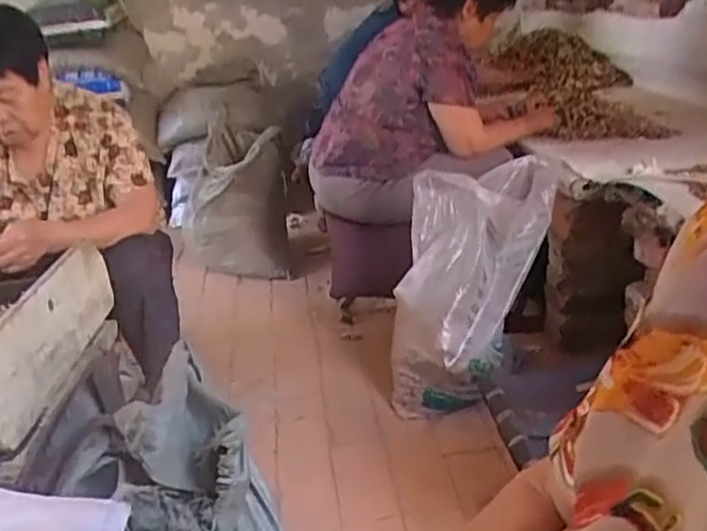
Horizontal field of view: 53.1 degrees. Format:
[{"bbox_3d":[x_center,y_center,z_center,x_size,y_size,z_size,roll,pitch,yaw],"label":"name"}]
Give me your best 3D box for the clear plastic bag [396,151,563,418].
[{"bbox_3d":[0.243,0.038,1.653,0.274,0.655,0.193,16,-6,40],"label":"clear plastic bag"}]

